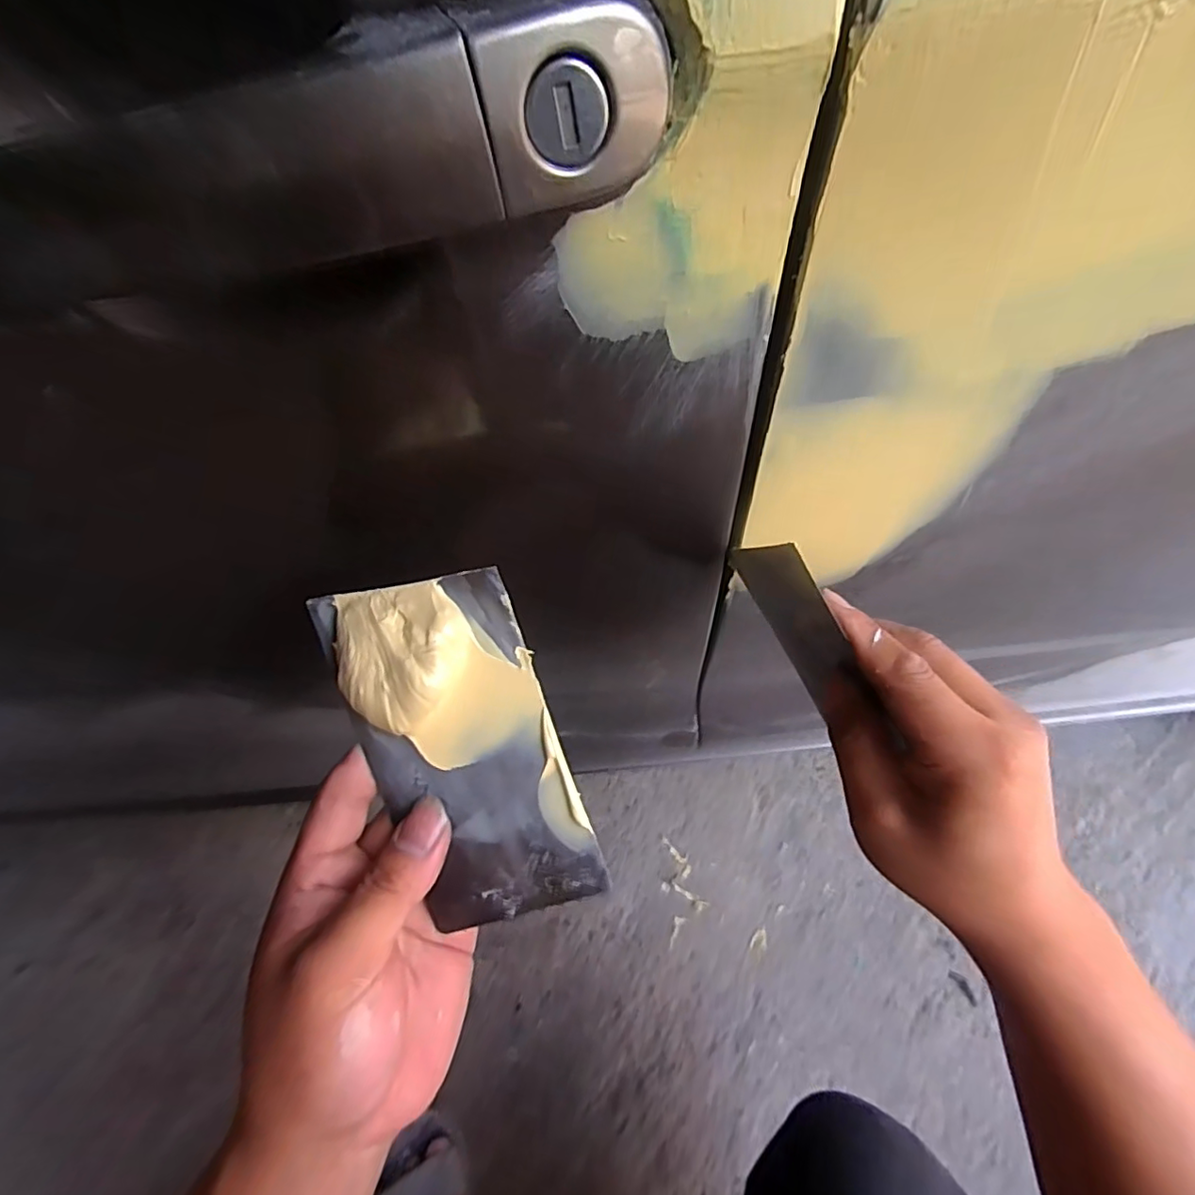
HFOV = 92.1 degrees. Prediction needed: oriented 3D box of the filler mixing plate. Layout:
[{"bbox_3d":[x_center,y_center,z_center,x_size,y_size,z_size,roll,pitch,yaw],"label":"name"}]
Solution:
[{"bbox_3d":[-0.051,0.058,0.209,0.072,0.020,0.133,-19,94,8],"label":"filler mixing plate"}]

